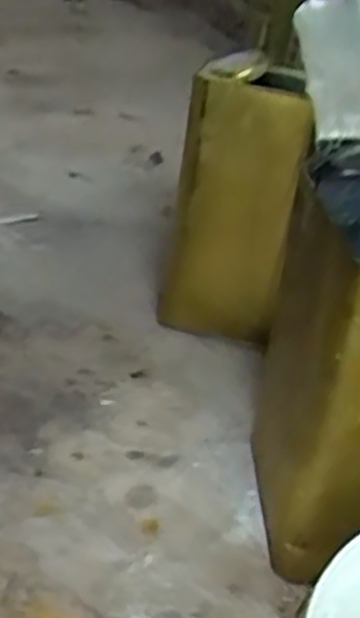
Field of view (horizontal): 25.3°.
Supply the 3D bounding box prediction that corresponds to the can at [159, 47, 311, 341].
[{"bbox_3d":[0.054,-0.115,0.838,0.117,0.276,0.123,12,33,8],"label":"can"}]

